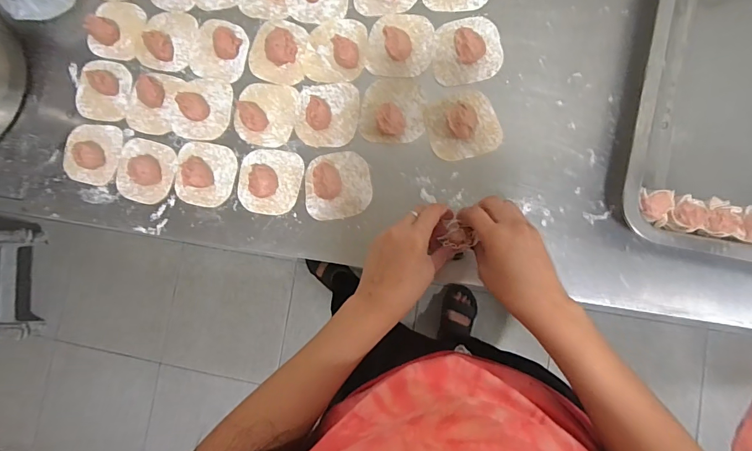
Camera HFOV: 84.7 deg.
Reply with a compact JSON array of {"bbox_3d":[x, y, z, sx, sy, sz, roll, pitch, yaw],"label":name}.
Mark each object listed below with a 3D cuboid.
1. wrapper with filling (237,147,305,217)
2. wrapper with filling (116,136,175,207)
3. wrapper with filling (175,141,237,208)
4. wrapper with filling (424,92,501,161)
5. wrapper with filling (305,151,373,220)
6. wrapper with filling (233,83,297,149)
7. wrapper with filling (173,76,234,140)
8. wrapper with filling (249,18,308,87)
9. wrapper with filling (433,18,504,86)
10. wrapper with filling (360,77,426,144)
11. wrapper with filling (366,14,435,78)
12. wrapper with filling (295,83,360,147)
[{"bbox_3d":[-0.130,-0.055,0.493,0.078,0.019,0.078,9,85,8],"label":"wrapper with filling"},{"bbox_3d":[-0.292,-0.070,0.512,0.078,0.024,0.077,15,86,9],"label":"wrapper with filling"},{"bbox_3d":[-0.213,-0.065,0.502,0.076,0.022,0.078,6,85,8],"label":"wrapper with filling"},{"bbox_3d":[0.098,-0.116,0.463,0.075,0.021,0.076,-18,82,5],"label":"wrapper with filling"},{"bbox_3d":[-0.046,-0.049,0.476,0.077,0.024,0.077,-8,83,7],"label":"wrapper with filling"},{"bbox_3d":[-0.137,-0.139,0.502,0.075,0.023,0.077,-1,84,8],"label":"wrapper with filling"},{"bbox_3d":[-0.218,-0.147,0.512,0.072,0.016,0.077,13,86,9],"label":"wrapper with filling"},{"bbox_3d":[-0.122,-0.217,0.506,0.071,0.019,0.079,5,85,8],"label":"wrapper with filling"},{"bbox_3d":[0.104,-0.204,0.469,0.076,0.020,0.075,-1,84,8],"label":"wrapper with filling"},{"bbox_3d":[0.018,-0.137,0.476,0.074,0.022,0.078,-1,84,7],"label":"wrapper with filling"},{"bbox_3d":[0.028,-0.215,0.483,0.078,0.022,0.075,4,84,8],"label":"wrapper with filling"},{"bbox_3d":[-0.060,-0.134,0.487,0.076,0.026,0.076,-1,84,8],"label":"wrapper with filling"}]

